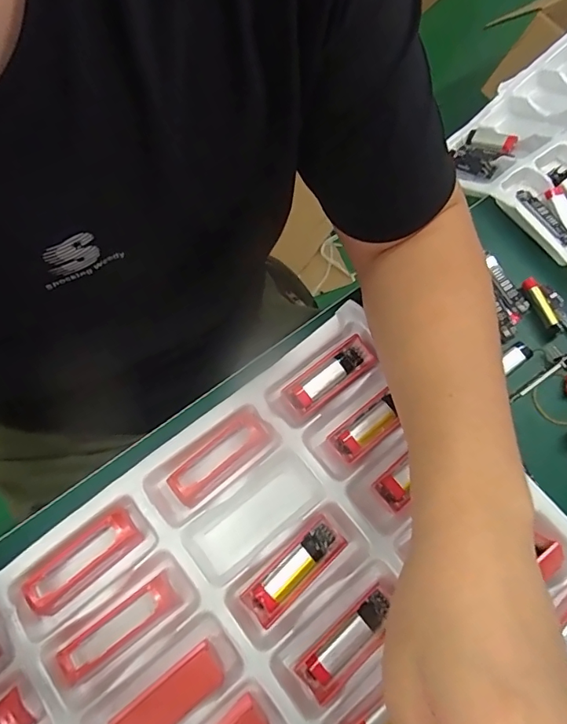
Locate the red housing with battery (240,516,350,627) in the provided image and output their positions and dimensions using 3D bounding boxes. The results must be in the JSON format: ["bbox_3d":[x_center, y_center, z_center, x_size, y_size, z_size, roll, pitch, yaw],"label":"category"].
[{"bbox_3d":[0.007,0.146,0.329,0.078,0.013,0.028,-41,76,-14],"label":"red housing with battery"}]

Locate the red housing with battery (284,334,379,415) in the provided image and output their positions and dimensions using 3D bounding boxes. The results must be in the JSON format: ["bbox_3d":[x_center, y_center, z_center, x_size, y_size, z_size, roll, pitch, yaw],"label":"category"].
[{"bbox_3d":[0.038,0.012,0.378,0.078,0.013,0.030,-37,75,-13],"label":"red housing with battery"}]

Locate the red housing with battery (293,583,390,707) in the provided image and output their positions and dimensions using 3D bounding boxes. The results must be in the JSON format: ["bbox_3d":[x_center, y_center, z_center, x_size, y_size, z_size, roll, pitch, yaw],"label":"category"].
[{"bbox_3d":[0.044,0.188,0.313,0.075,0.013,0.027,-39,76,-13],"label":"red housing with battery"}]

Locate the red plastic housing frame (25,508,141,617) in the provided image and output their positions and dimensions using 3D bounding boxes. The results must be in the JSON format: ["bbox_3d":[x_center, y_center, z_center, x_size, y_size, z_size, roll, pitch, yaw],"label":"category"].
[{"bbox_3d":[-0.140,0.139,0.326,0.078,0.024,0.030,-40,76,-13],"label":"red plastic housing frame"}]

